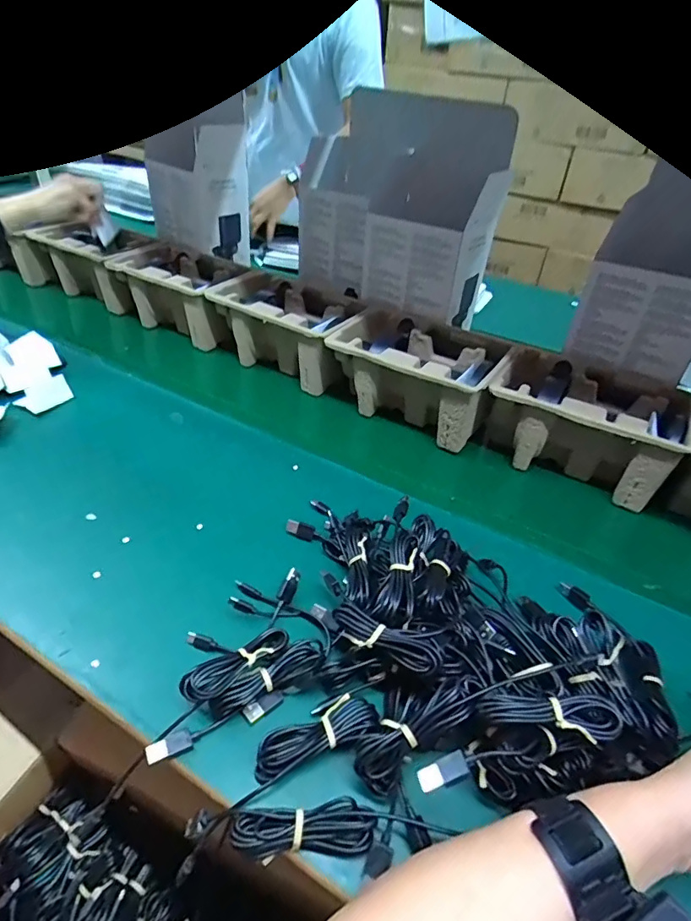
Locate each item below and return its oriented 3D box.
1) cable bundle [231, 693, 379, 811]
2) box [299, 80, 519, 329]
[{"bbox_3d":[-0.027,0.203,0.356,0.106,0.019,0.031,-14,40,-19],"label":"cable bundle"},{"bbox_3d":[0.058,-0.390,0.766,0.350,0.250,0.132,31,47,33],"label":"box"}]

